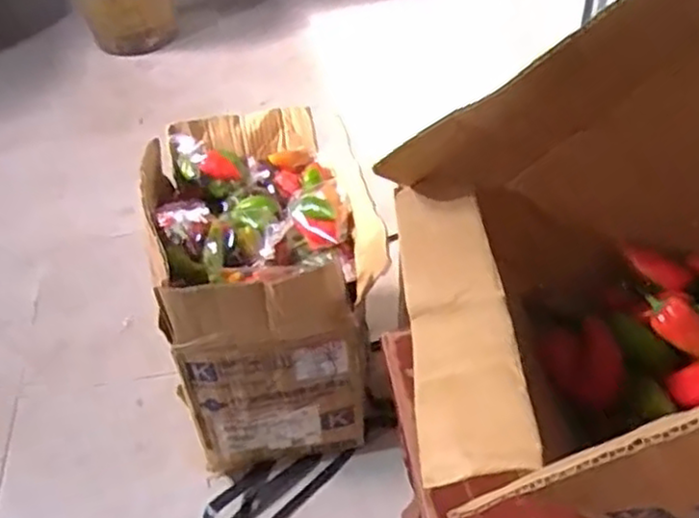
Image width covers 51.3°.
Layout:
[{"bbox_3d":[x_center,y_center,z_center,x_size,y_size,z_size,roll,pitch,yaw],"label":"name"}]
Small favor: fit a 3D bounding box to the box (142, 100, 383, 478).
[{"bbox_3d":[-0.127,0.040,1.159,0.290,0.406,0.413,-11,47,-5],"label":"box"}]

